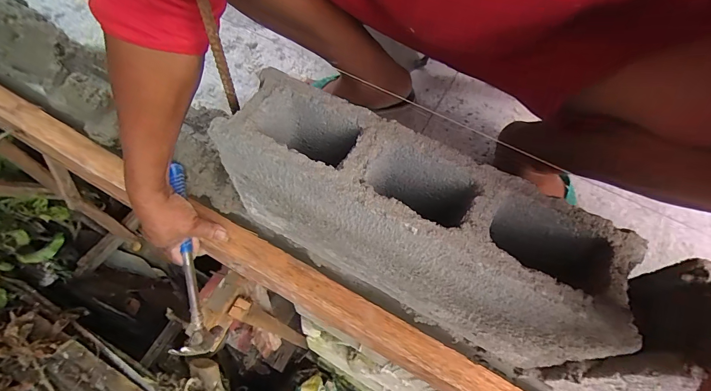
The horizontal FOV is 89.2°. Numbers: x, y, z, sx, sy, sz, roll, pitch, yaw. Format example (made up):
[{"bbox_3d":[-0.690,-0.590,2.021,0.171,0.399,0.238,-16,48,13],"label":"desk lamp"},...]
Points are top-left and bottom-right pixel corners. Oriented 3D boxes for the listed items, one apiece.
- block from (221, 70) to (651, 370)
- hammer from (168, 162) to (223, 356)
[{"bbox_3d":[0.045,0.034,0.386,0.363,0.191,0.092,27,60,12],"label":"block"},{"bbox_3d":[-0.232,0.085,0.506,0.028,0.112,0.262,-9,83,-9],"label":"hammer"}]

